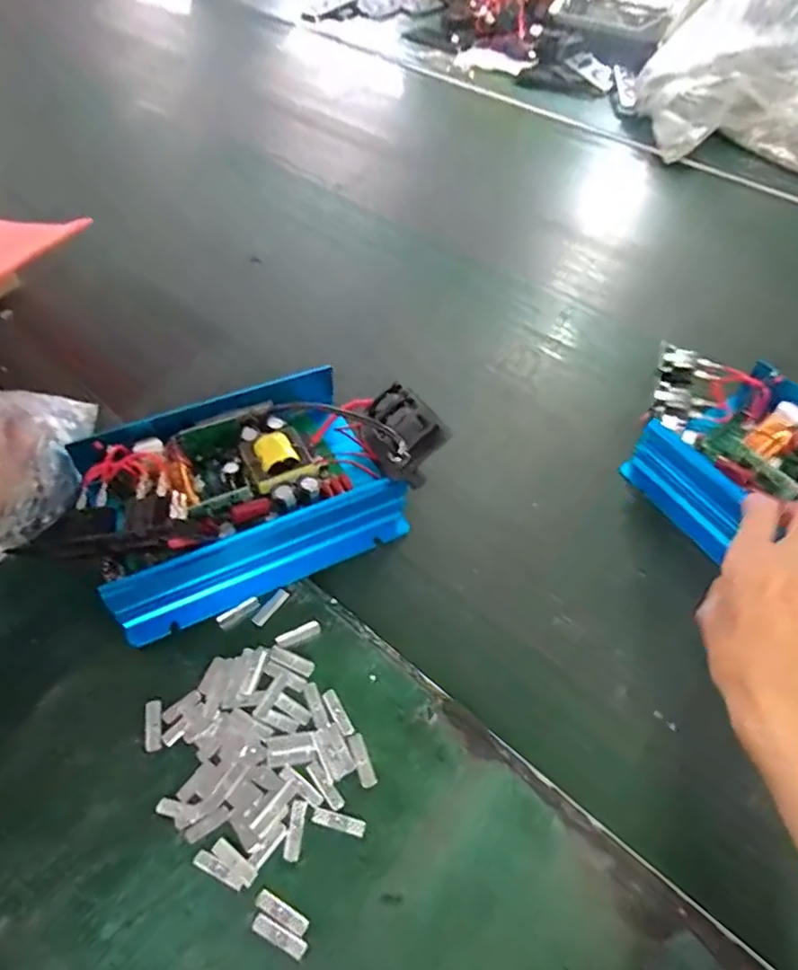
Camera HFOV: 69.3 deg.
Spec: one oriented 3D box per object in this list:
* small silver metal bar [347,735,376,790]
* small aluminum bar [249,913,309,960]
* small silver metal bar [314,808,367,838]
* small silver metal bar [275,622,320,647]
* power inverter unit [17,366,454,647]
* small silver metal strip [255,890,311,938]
[{"bbox_3d":[-0.023,0.169,0.355,0.009,0.004,0.031,-18,57,-11],"label":"small silver metal bar"},{"bbox_3d":[-0.063,0.239,0.305,0.031,0.004,0.009,22,59,15],"label":"small aluminum bar"},{"bbox_3d":[-0.035,0.196,0.335,0.031,0.004,0.008,12,57,9],"label":"small silver metal bar"},{"bbox_3d":[-0.071,0.104,0.403,0.030,0.004,0.010,-21,58,-13],"label":"small silver metal bar"},{"bbox_3d":[-0.117,-0.004,0.440,0.275,0.072,0.159,-26,59,-16],"label":"power inverter unit"},{"bbox_3d":[-0.063,0.232,0.312,0.031,0.004,0.008,24,59,16],"label":"small silver metal strip"}]

